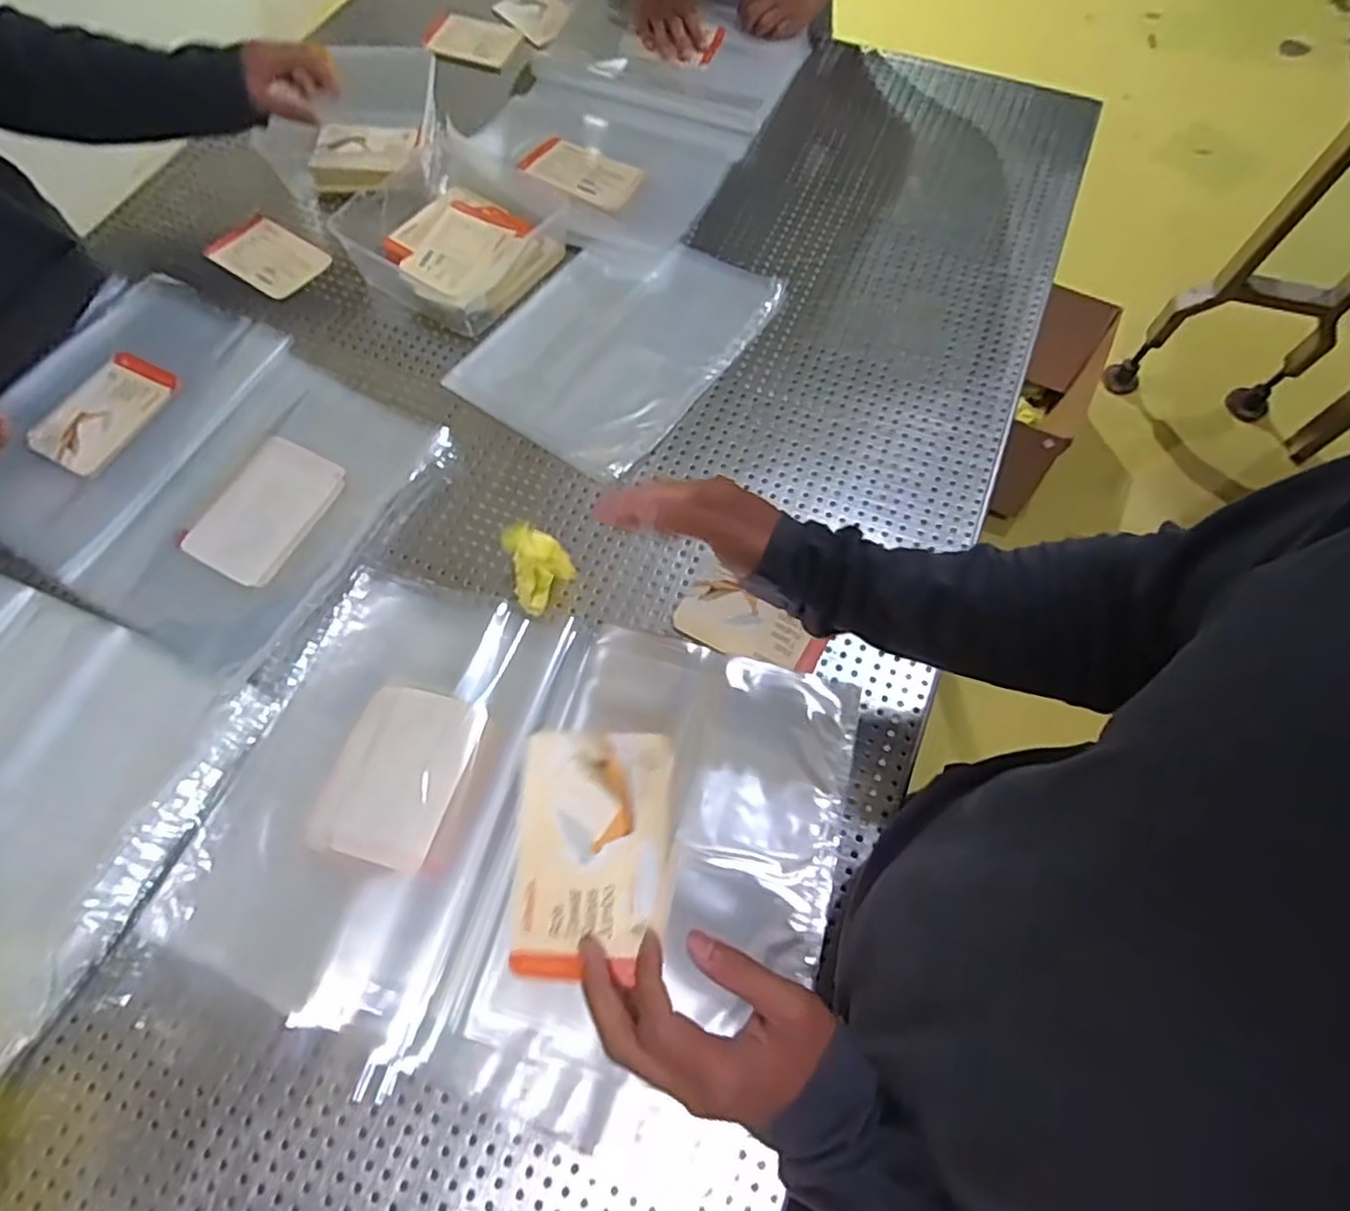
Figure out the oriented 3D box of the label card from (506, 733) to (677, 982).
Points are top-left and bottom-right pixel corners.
[{"bbox_3d":[-0.046,0.134,0.389,0.084,0.008,0.125,0,70,6],"label":"label card"}]

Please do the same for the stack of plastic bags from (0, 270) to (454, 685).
[{"bbox_3d":[-0.476,-0.148,0.692,0.428,0.014,0.316,26,69,11],"label":"stack of plastic bags"}]

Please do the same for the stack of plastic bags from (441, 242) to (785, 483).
[{"bbox_3d":[-0.063,-0.295,0.766,0.235,0.014,0.320,33,70,13],"label":"stack of plastic bags"}]

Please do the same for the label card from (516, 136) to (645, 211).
[{"bbox_3d":[-0.115,-0.534,0.867,0.135,0.008,0.096,27,66,2],"label":"label card"}]

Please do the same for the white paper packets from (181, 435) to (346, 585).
[{"bbox_3d":[-0.393,-0.094,0.677,0.086,0.018,0.143,27,69,11],"label":"white paper packets"}]

